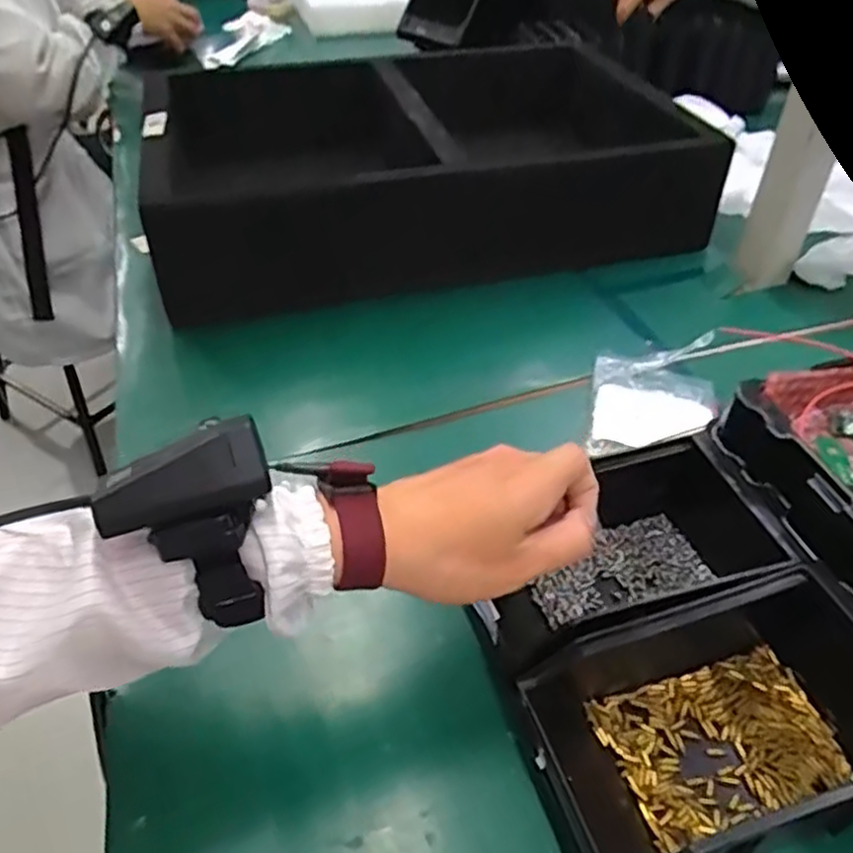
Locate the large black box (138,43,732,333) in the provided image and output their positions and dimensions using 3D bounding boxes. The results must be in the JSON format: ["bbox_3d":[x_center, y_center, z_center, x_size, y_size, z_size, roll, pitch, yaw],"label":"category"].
[{"bbox_3d":[-0.013,-0.314,0.821,0.548,0.146,0.371,-8,43,-9],"label":"large black box"}]

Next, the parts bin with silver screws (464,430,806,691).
[{"bbox_3d":[0.113,0.079,0.425,0.177,0.074,0.113,-14,44,-16],"label":"parts bin with silver screws"}]

